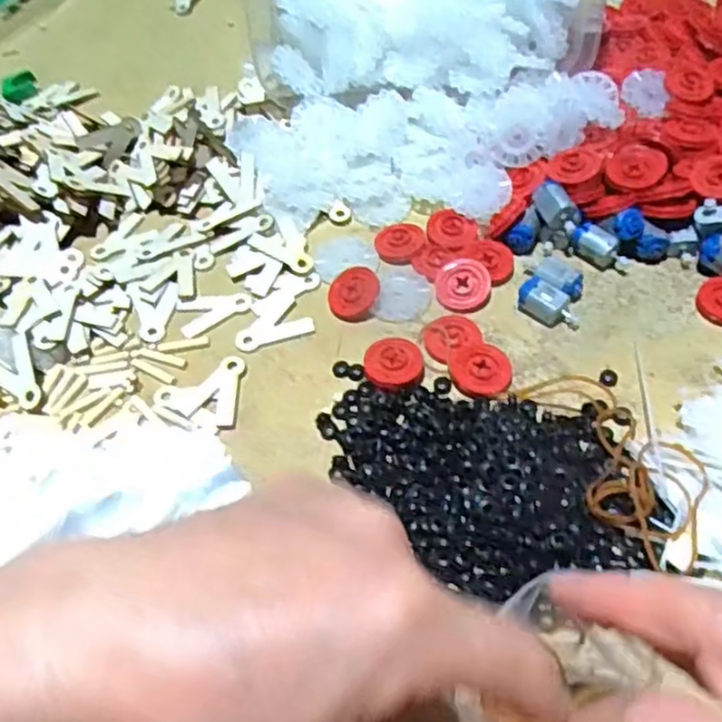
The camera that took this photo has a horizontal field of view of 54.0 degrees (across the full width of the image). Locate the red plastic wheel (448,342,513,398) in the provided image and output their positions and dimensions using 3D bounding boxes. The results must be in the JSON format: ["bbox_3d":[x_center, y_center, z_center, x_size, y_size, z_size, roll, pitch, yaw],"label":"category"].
[{"bbox_3d":[0.065,0.004,0.388,0.028,0.008,0.035,-35,60,-19],"label":"red plastic wheel"}]

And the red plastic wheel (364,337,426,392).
[{"bbox_3d":[0.018,0.002,0.390,0.033,0.006,0.032,-2,55,3],"label":"red plastic wheel"}]

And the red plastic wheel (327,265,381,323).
[{"bbox_3d":[-0.005,-0.040,0.426,0.032,0.008,0.034,-7,72,20],"label":"red plastic wheel"}]

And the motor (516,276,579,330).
[{"bbox_3d":[0.109,-0.032,0.411,0.037,0.016,0.020,30,62,23],"label":"motor"}]

